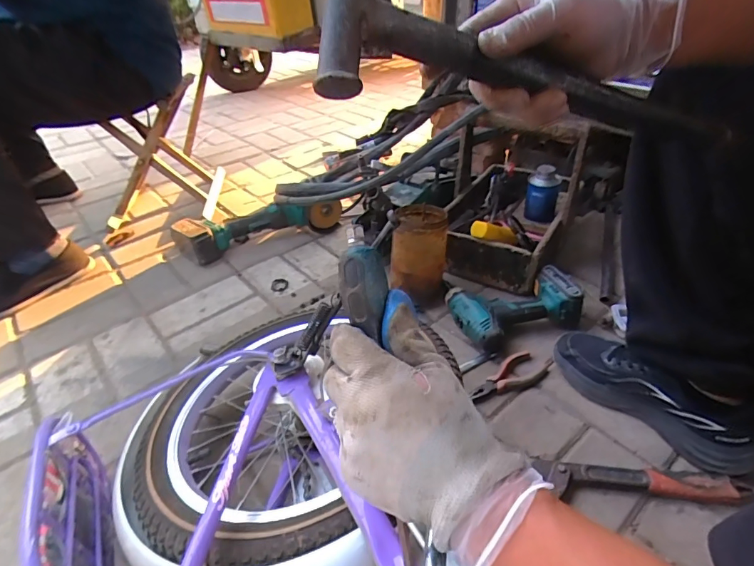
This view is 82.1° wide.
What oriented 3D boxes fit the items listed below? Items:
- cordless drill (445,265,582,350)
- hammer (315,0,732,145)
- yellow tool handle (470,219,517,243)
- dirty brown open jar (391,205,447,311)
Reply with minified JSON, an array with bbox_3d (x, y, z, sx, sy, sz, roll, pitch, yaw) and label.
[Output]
[{"bbox_3d":[0.237,0.035,0.776,0.202,0.078,0.144,-15,40,-17],"label":"cordless drill"},{"bbox_3d":[0.128,-0.163,0.321,0.354,0.100,0.035,0,-2,-24],"label":"hammer"},{"bbox_3d":[0.220,-0.096,0.818,0.087,0.027,0.035,10,38,-8],"label":"yellow tool handle"},{"bbox_3d":[0.079,-0.053,0.822,0.097,0.166,0.109,2,39,4],"label":"dirty brown open jar"}]

